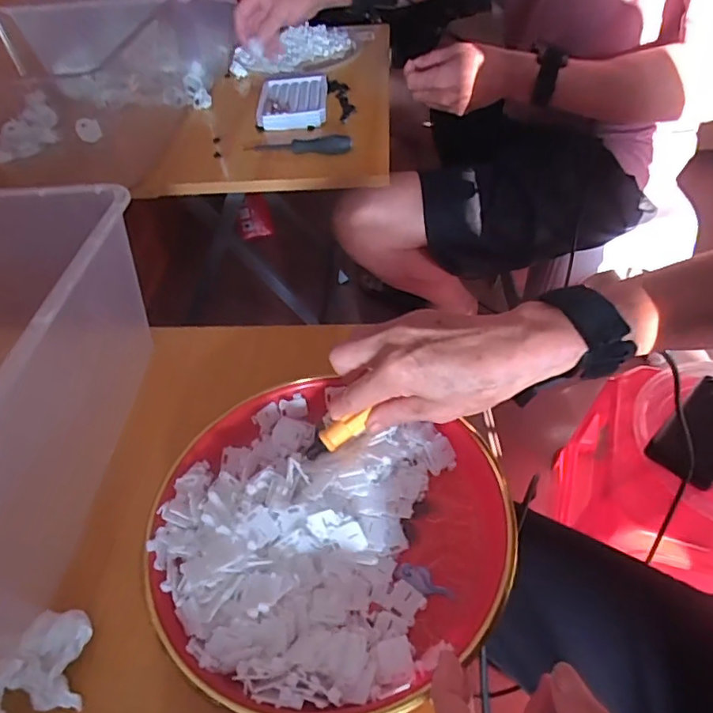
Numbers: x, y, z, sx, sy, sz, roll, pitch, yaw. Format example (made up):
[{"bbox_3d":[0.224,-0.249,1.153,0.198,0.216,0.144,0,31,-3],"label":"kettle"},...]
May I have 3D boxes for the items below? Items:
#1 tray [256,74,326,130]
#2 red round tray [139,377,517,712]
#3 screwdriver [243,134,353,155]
[{"bbox_3d":[-0.089,-0.372,0.770,0.094,0.022,0.143,-3,47,2],"label":"tray"},{"bbox_3d":[-0.019,0.107,0.330,0.212,0.033,0.197,-2,47,2],"label":"red round tray"},{"bbox_3d":[-0.076,-0.270,0.682,0.140,0.016,0.022,5,48,9],"label":"screwdriver"}]

